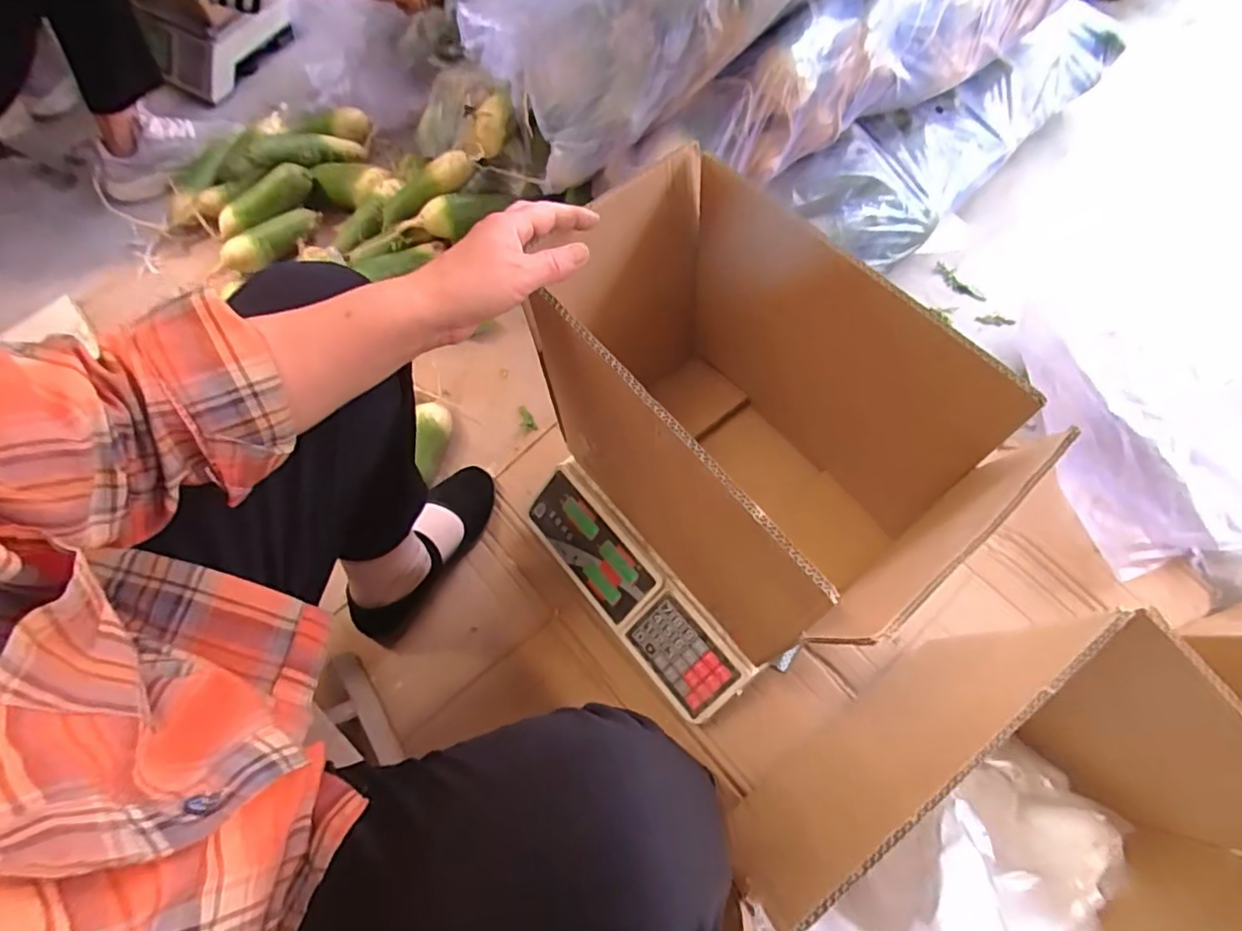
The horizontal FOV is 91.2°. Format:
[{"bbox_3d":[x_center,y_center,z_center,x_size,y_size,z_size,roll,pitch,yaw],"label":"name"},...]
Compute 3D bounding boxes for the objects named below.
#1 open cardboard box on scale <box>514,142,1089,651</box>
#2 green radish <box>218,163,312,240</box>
[{"bbox_3d":[0.121,-0.029,0.549,0.235,0.308,0.356,-37,68,-13],"label":"open cardboard box on scale"},{"bbox_3d":[-0.585,-0.424,0.989,0.178,0.038,0.054,-30,65,5],"label":"green radish"}]

